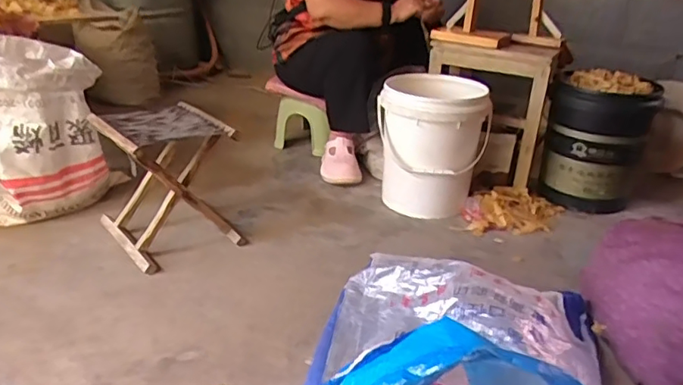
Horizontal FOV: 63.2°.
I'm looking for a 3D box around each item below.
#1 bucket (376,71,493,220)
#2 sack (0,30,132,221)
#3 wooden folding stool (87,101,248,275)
[{"bbox_3d":[0.251,-0.127,1.575,0.294,0.347,0.280,8,25,13],"label":"bucket"},{"bbox_3d":[-0.806,-0.172,1.455,0.354,0.427,0.248,-14,29,-32],"label":"sack"},{"bbox_3d":[-0.420,-0.029,1.350,0.259,0.294,0.292,-18,31,-37],"label":"wooden folding stool"}]

